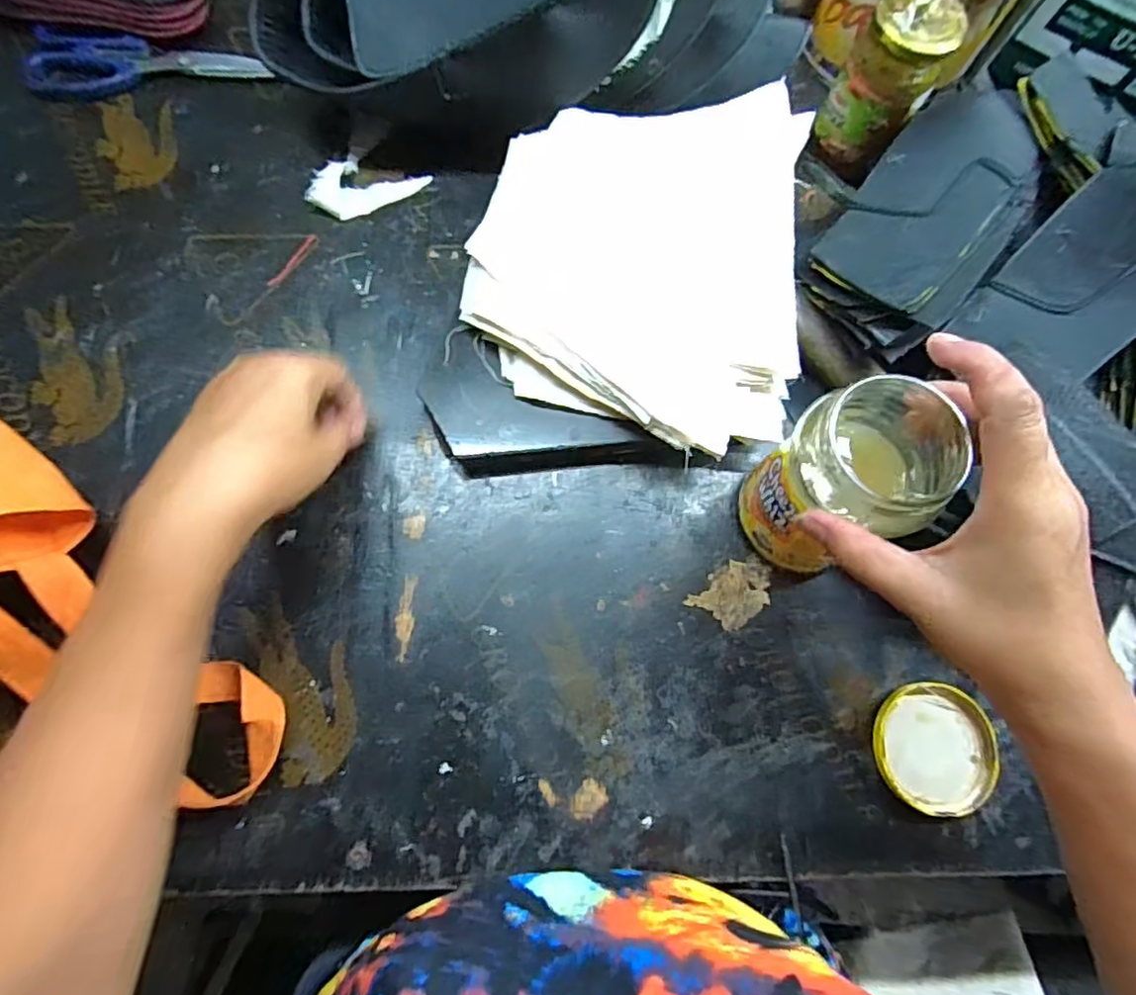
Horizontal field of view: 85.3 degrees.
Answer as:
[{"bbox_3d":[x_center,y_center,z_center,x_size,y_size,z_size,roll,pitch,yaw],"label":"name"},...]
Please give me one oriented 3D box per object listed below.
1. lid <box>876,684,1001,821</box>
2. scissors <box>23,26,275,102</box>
[{"bbox_3d":[0.219,0.149,0.367,0.073,0.012,0.070,0,72,-1],"label":"lid"},{"bbox_3d":[-0.323,-0.330,0.473,0.172,0.011,0.062,1,72,-1],"label":"scissors"}]

